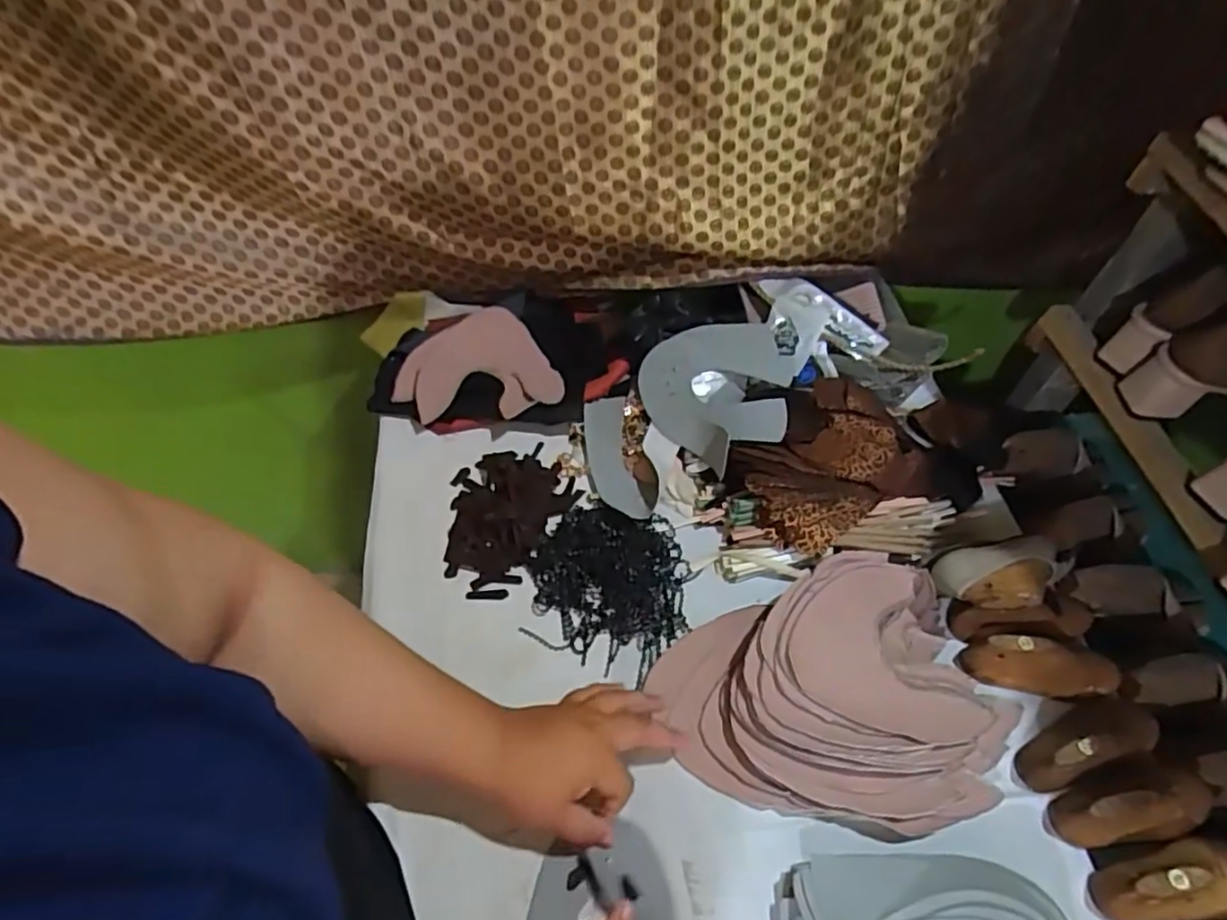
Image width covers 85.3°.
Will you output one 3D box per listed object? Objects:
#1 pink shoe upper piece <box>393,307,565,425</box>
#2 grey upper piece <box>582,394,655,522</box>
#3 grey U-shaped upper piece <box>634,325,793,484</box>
[{"bbox_3d":[-0.156,-0.098,0.798,0.158,0.040,0.170,0,54,0],"label":"pink shoe upper piece"},{"bbox_3d":[-0.001,0.001,0.740,0.054,0.024,0.162,-7,54,-6],"label":"grey upper piece"},{"bbox_3d":[0.114,-0.078,0.763,0.164,0.071,0.201,12,55,8],"label":"grey U-shaped upper piece"}]

